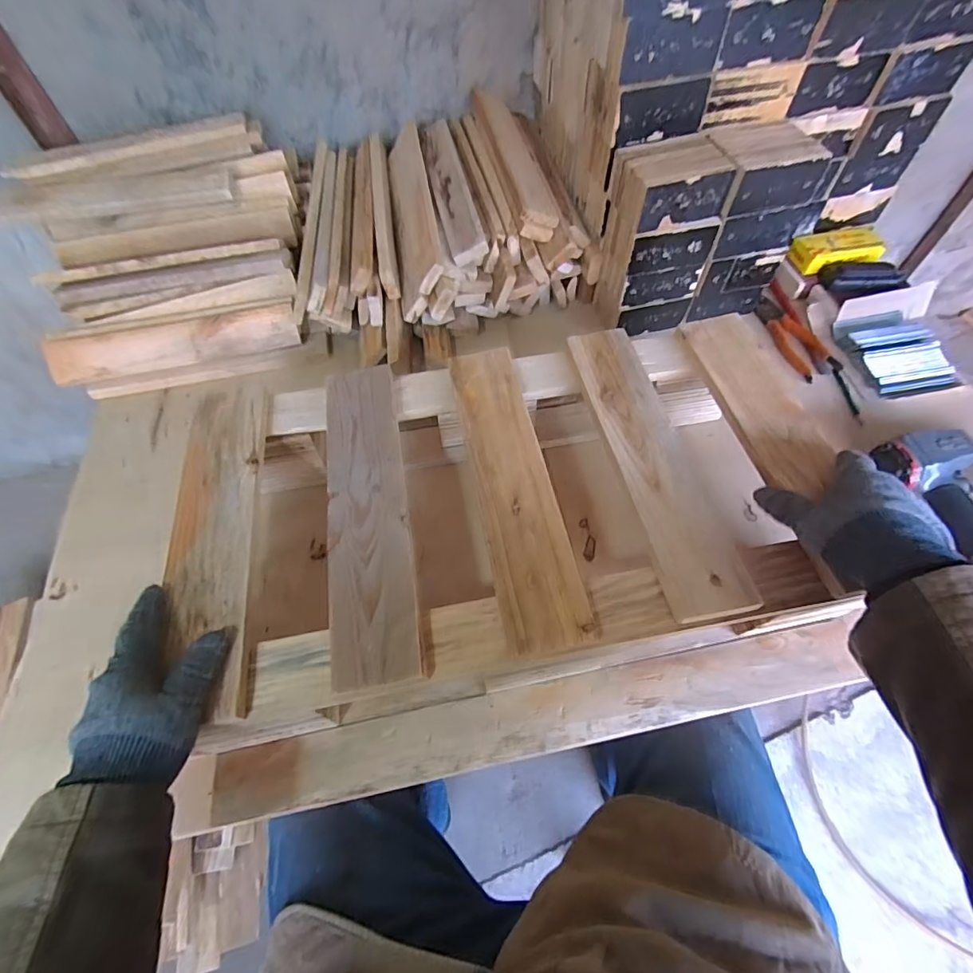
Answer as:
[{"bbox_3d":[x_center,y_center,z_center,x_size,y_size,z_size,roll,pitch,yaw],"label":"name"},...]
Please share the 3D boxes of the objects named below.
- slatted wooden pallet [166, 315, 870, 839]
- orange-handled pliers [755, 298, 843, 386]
[{"bbox_3d":[0.033,0.048,0.518,0.632,0.134,0.407,-10,58,-4],"label":"slatted wooden pallet"},{"bbox_3d":[0.466,-0.229,0.745,0.047,0.027,0.162,-18,59,-9],"label":"orange-handled pliers"}]

